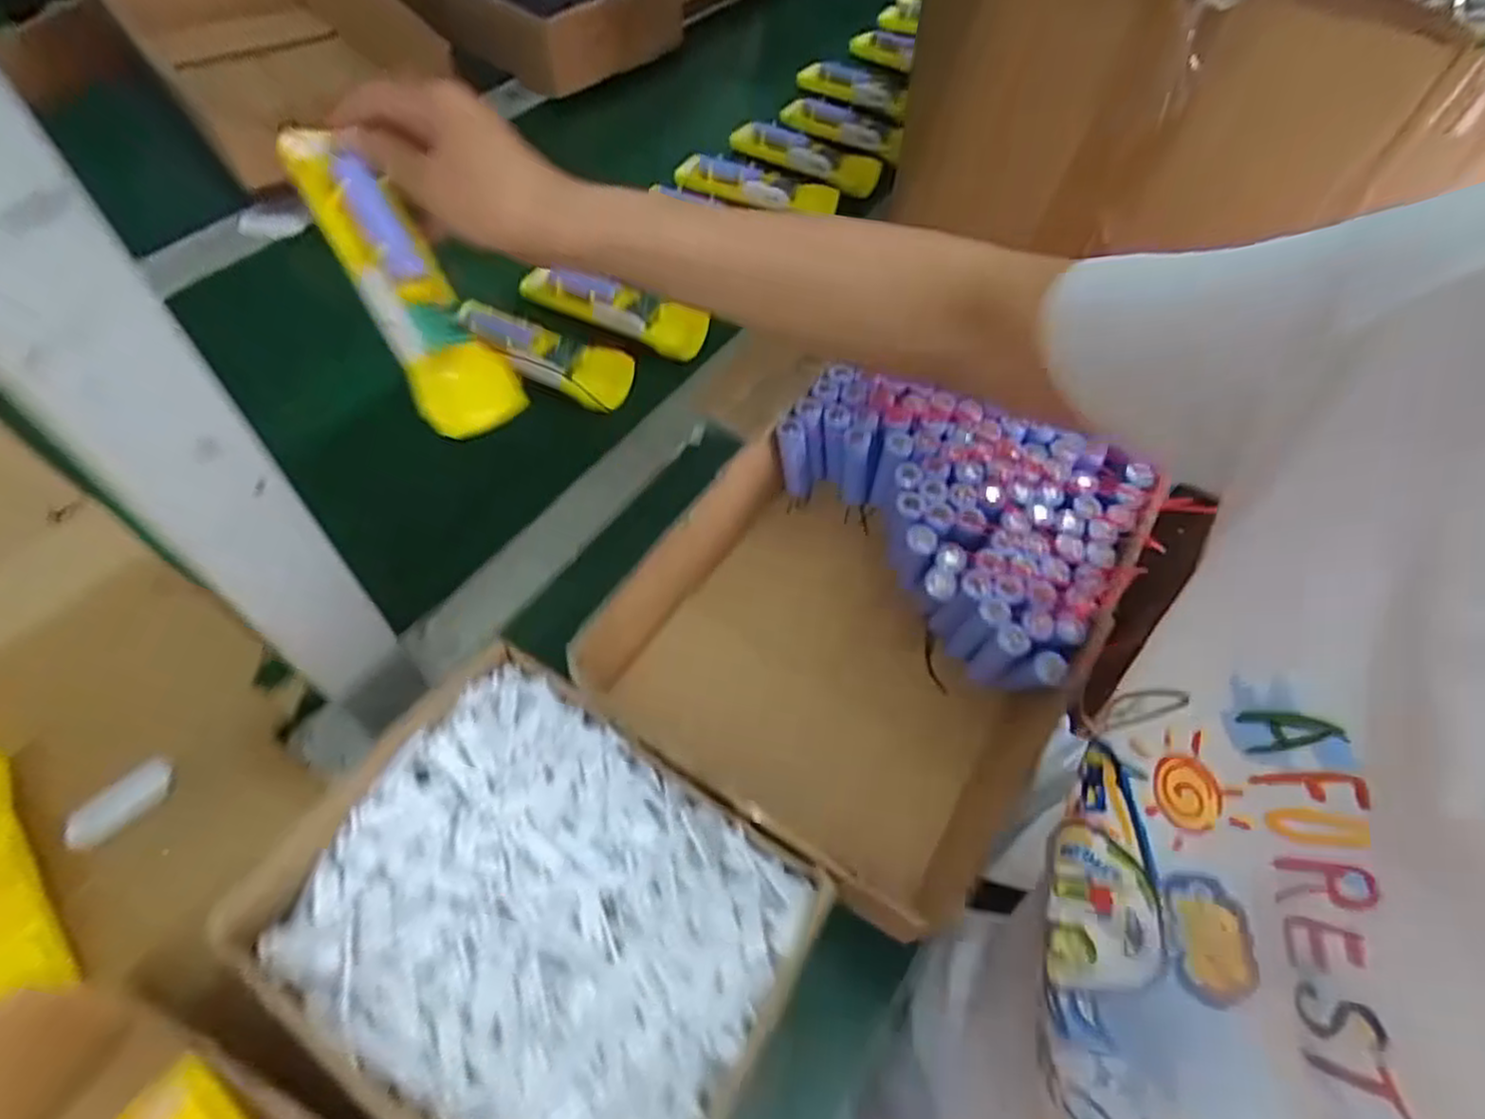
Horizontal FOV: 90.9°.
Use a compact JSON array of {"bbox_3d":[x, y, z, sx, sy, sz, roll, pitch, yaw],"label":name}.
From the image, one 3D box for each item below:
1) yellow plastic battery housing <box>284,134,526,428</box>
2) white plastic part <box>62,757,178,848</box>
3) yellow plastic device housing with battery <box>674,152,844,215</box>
[{"bbox_3d":[-0.173,-0.140,0.372,0.046,0.022,0.159,-36,106,-24],"label":"yellow plastic battery housing"},{"bbox_3d":[-0.319,0.125,0.376,0.021,0.007,0.050,39,63,20],"label":"white plastic part"},{"bbox_3d":[0.011,-0.358,0.696,0.159,0.028,0.039,15,57,6],"label":"yellow plastic device housing with battery"}]

